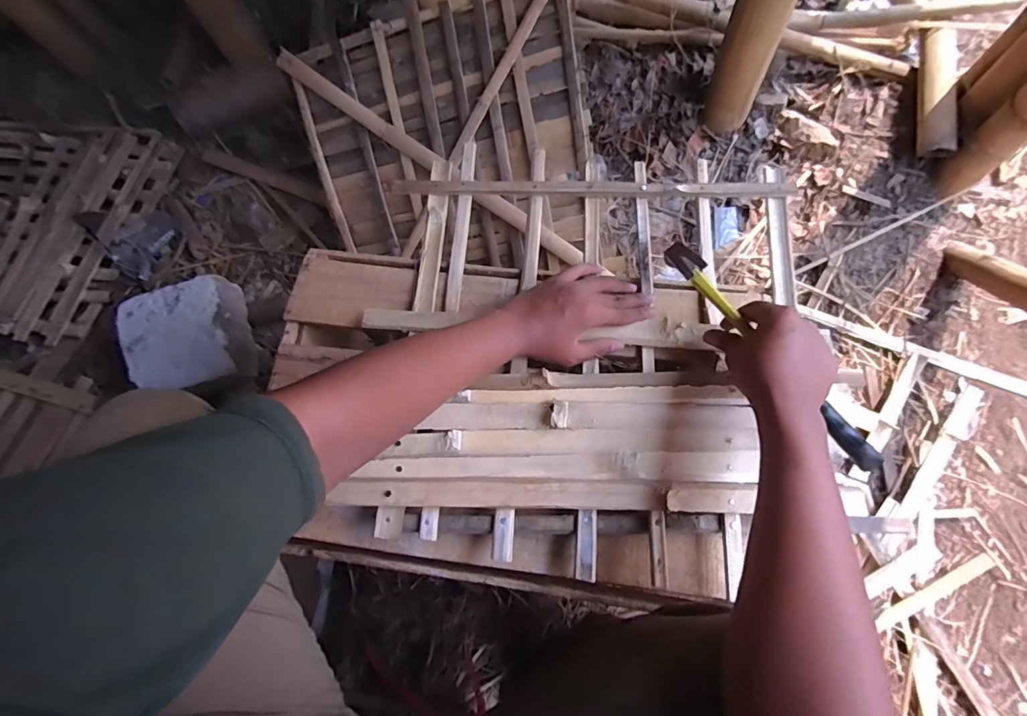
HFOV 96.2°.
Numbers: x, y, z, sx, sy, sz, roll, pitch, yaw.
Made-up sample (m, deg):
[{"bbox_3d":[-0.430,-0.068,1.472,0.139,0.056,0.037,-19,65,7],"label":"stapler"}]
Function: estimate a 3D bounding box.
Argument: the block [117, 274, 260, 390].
[{"bbox_3d":[-0.569,-0.030,0.818,0.179,0.112,0.182,-15,70,-2],"label":"block"}]

